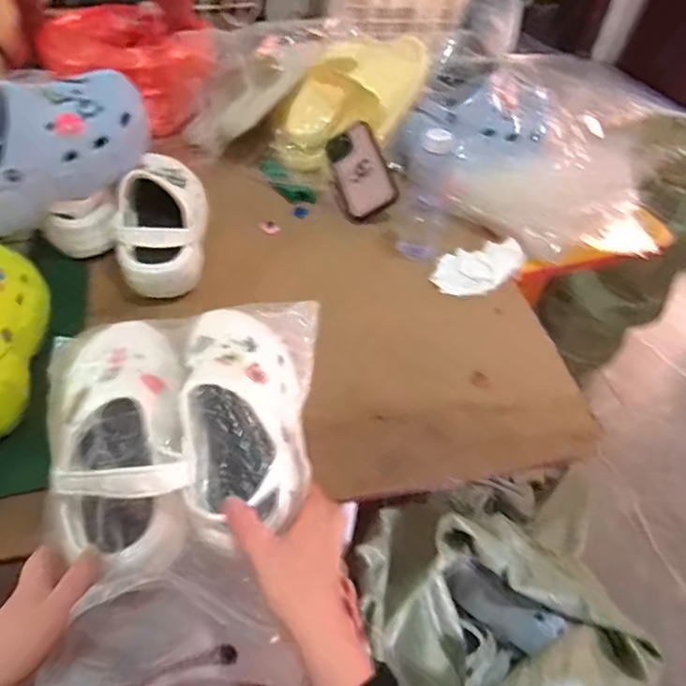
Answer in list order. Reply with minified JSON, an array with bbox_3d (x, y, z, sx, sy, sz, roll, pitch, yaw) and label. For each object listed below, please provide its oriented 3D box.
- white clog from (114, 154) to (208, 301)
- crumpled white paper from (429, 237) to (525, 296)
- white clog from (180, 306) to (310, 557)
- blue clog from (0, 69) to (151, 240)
[{"bbox_3d":[-0.243,-0.168,0.706,0.106,0.100,0.226,-4,50,-9],"label":"white clog"},{"bbox_3d":[0.190,-0.109,0.731,0.134,0.031,0.078,-20,54,-21],"label":"crumpled white paper"},{"bbox_3d":[-0.088,0.059,0.476,0.103,0.064,0.231,-3,50,-8],"label":"white clog"},{"bbox_3d":[-0.368,-0.235,0.642,0.249,0.136,0.102,-35,61,-30],"label":"blue clog"}]

